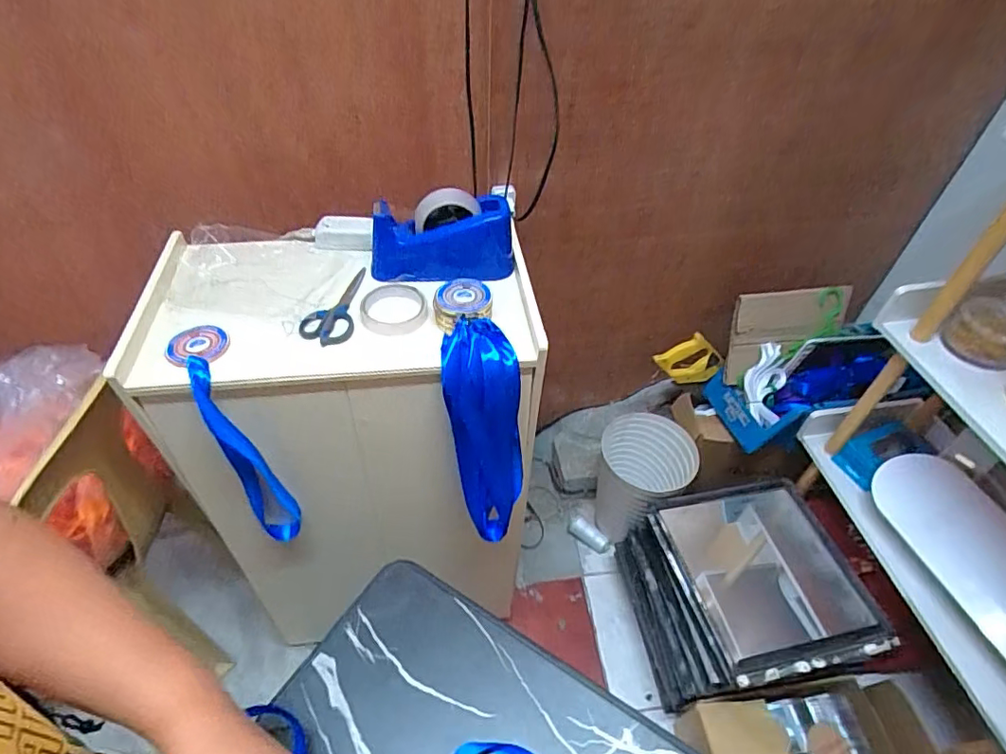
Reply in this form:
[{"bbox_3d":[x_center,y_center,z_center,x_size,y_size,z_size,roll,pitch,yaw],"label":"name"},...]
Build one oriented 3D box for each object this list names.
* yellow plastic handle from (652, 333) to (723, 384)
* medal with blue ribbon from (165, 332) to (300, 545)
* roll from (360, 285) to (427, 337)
[{"bbox_3d":[0.434,-0.036,1.256,0.121,0.126,0.028,-31,29,20],"label":"yellow plastic handle"},{"bbox_3d":[-0.372,0.092,0.781,0.070,0.323,0.156,-26,52,-24],"label":"medal with blue ribbon"},{"bbox_3d":[-0.149,-0.093,0.743,0.088,0.019,0.087,1,46,-1],"label":"roll"}]

